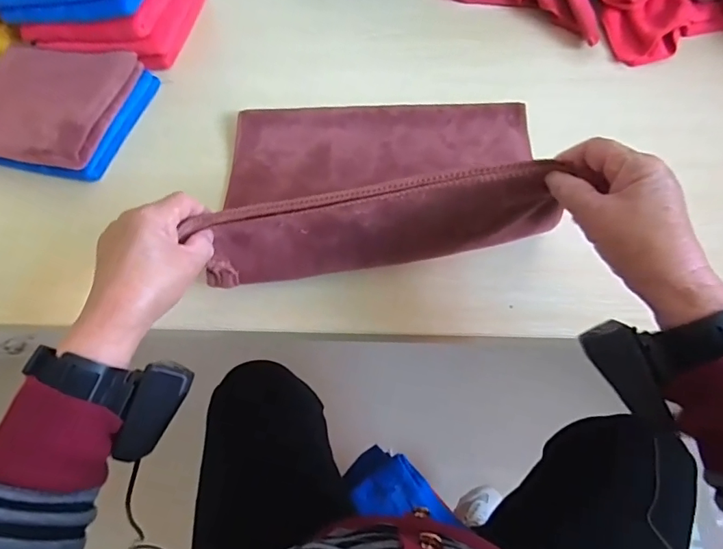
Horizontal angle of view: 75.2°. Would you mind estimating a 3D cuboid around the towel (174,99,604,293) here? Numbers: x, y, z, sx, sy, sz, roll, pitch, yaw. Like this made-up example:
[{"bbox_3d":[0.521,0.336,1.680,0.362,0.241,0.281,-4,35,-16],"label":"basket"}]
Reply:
[{"bbox_3d":[0.016,-0.120,0.448,0.316,0.127,0.232,-2,63,3],"label":"towel"}]

